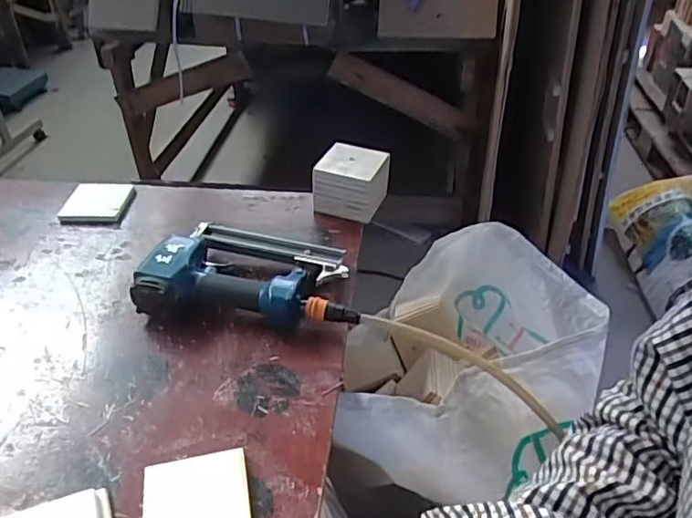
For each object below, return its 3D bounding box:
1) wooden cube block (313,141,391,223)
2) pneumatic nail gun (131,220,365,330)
[{"bbox_3d":[0.012,-0.121,0.898,0.103,0.078,0.094,14,43,14],"label":"wooden cube block"},{"bbox_3d":[-0.120,0.009,0.735,0.266,0.064,0.163,2,42,0],"label":"pneumatic nail gun"}]

